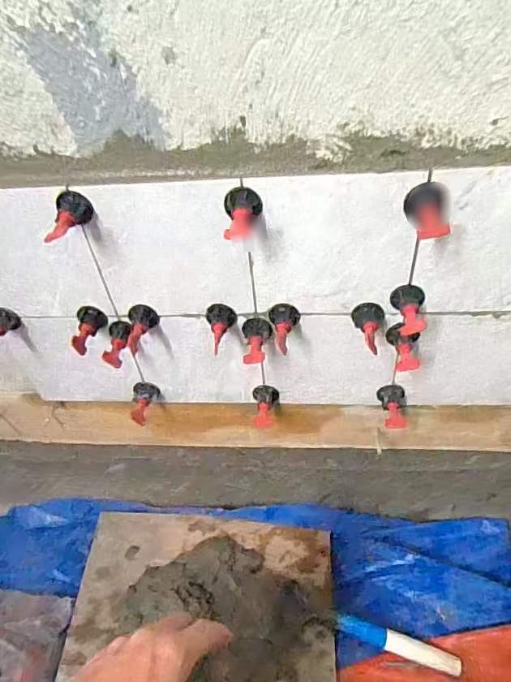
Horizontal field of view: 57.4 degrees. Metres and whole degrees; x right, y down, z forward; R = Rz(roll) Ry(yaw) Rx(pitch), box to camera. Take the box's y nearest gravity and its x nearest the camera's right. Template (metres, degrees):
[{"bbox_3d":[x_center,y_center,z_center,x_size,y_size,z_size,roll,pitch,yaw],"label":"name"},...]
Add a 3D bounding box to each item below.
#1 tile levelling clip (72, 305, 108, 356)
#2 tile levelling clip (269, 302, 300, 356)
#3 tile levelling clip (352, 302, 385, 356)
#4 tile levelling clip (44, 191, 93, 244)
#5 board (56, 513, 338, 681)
[{"bbox_3d":[-0.173,-0.012,0.487,0.027,0.029,0.045,-8,45,-1],"label":"tile levelling clip"},{"bbox_3d":[0.027,-0.009,0.468,0.030,0.025,0.052,3,59,10],"label":"tile levelling clip"},{"bbox_3d":[0.109,-0.013,0.455,0.031,0.024,0.051,7,47,13],"label":"tile levelling clip"},{"bbox_3d":[-0.157,-0.102,0.392,0.029,0.026,0.046,-4,45,3],"label":"tile levelling clip"},{"bbox_3d":[-0.087,0.435,0.739,0.421,0.038,0.318,0,45,6],"label":"board"}]

